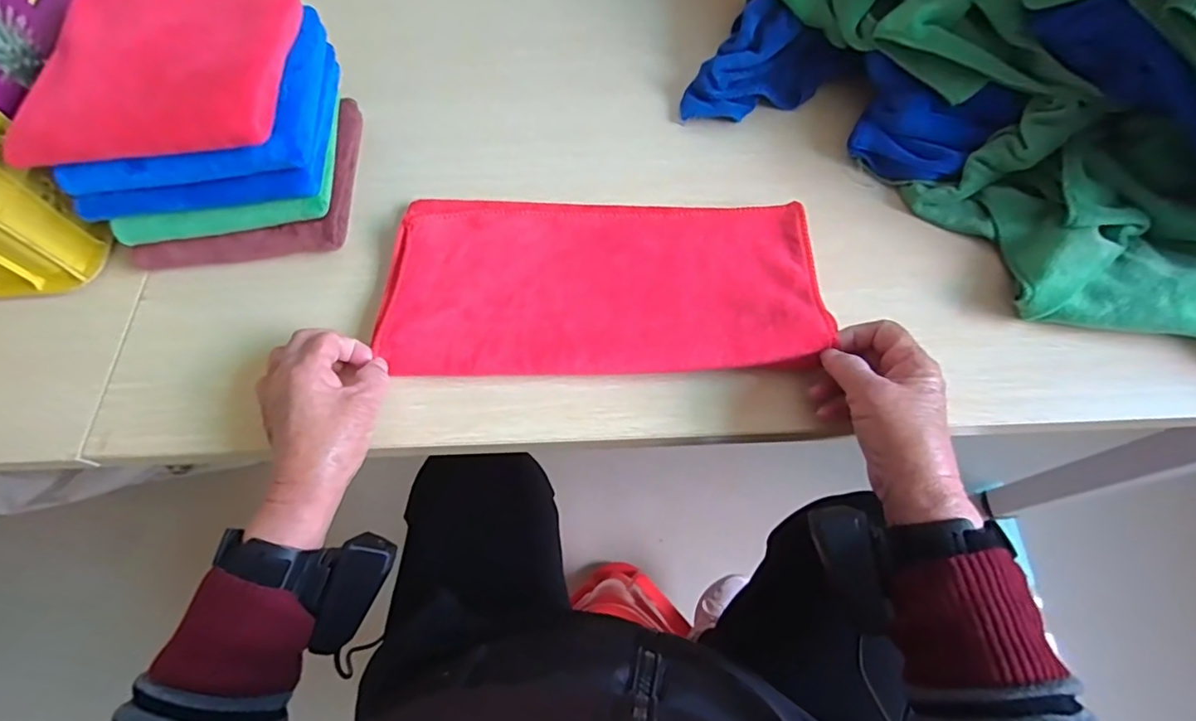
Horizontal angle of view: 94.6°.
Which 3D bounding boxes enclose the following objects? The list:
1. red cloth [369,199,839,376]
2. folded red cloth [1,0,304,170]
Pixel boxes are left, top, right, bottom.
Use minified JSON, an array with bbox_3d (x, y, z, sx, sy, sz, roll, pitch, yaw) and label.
[{"bbox_3d":[0.001,-0.069,0.433,0.330,0.025,0.166,0,64,2],"label":"red cloth"},{"bbox_3d":[-0.307,-0.208,0.385,0.161,0.025,0.153,-5,65,0],"label":"folded red cloth"}]

